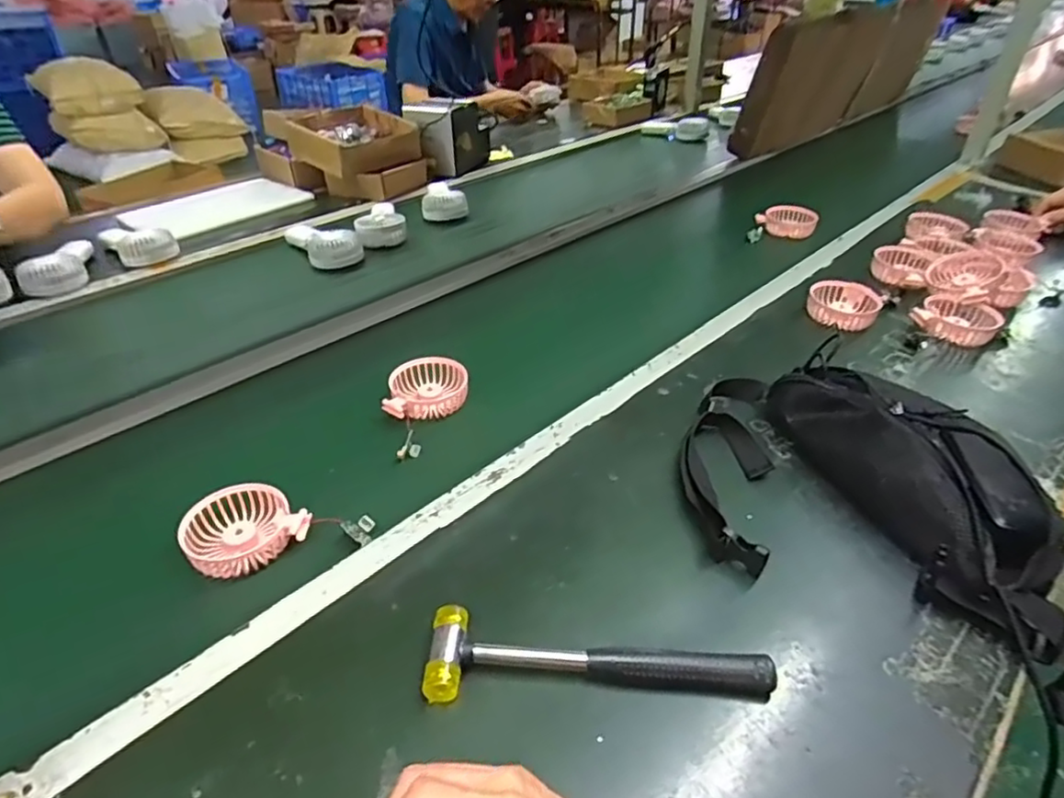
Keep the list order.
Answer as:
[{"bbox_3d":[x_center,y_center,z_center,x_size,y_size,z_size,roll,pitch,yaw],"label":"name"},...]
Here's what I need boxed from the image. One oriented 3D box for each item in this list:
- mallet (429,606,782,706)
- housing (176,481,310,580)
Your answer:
[{"bbox_3d":[0.048,0.181,0.445,0.237,0.029,0.058,0,37,0],"label":"mallet"},{"bbox_3d":[-0.261,0.113,0.569,0.097,0.024,0.090,0,37,0],"label":"housing"}]

